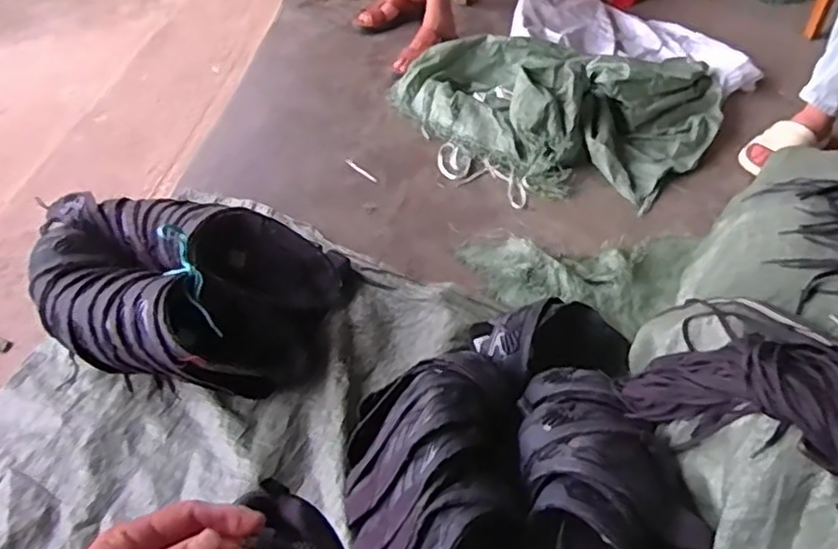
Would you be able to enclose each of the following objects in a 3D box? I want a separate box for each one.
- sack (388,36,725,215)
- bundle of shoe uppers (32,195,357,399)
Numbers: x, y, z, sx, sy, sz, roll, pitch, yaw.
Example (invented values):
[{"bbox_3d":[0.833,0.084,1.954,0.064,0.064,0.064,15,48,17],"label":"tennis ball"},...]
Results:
[{"bbox_3d":[0.361,-0.484,1.566,0.683,0.177,0.648,31,54,28],"label":"sack"},{"bbox_3d":[-0.372,0.019,1.049,0.461,0.178,0.324,8,47,10],"label":"bundle of shoe uppers"}]

